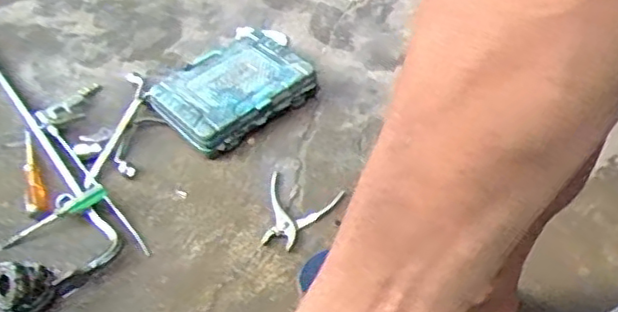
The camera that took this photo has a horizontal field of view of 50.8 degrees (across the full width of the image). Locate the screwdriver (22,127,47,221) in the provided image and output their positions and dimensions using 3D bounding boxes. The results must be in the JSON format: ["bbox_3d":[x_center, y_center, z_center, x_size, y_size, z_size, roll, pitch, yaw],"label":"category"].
[{"bbox_3d":[-0.452,0.016,1.046,0.028,0.032,0.220,-21,50,-13],"label":"screwdriver"}]

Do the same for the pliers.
[{"bbox_3d":[-0.023,0.084,0.962,0.114,0.007,0.123,13,49,16],"label":"pliers"}]

